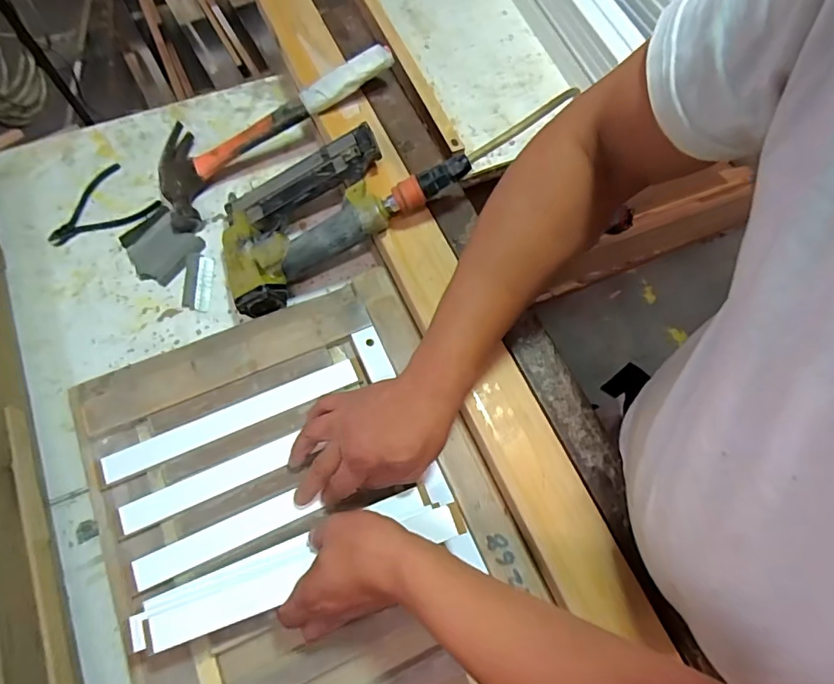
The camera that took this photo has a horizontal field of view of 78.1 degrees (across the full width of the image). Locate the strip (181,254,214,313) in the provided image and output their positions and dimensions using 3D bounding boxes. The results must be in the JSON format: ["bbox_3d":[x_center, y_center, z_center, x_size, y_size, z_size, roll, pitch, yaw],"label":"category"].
[{"bbox_3d":[-0.235,-0.064,0.552,0.031,0.007,0.066,0,65,-2],"label":"strip"}]

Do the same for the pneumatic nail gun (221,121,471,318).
[{"bbox_3d":[-0.082,-0.138,0.535,0.258,0.061,0.132,-30,66,6],"label":"pneumatic nail gun"}]

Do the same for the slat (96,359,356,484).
[{"bbox_3d":[-0.165,0.068,0.467,0.228,0.004,0.025,-21,68,-12],"label":"slat"}]

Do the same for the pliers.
[{"bbox_3d":[-0.358,-0.144,0.579,0.084,0.009,0.111,38,69,14],"label":"pliers"}]

